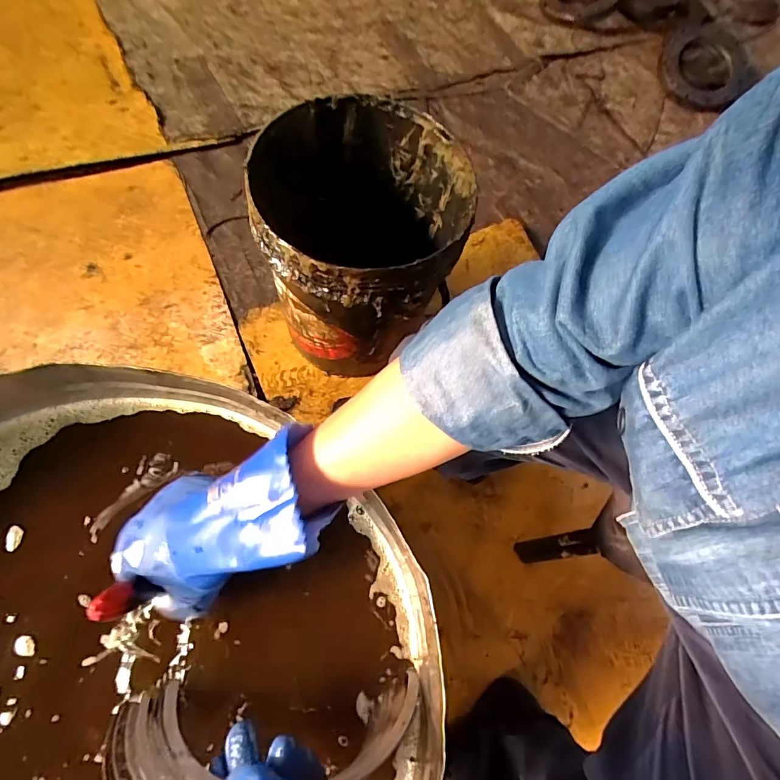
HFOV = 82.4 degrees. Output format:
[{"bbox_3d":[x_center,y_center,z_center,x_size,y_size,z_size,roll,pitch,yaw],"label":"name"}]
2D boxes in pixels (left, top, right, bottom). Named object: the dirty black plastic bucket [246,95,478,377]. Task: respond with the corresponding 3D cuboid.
[{"bbox_3d":[-0.034,-0.196,0.678,0.260,0.331,0.253,3,68,-6],"label":"dirty black plastic bucket"}]

